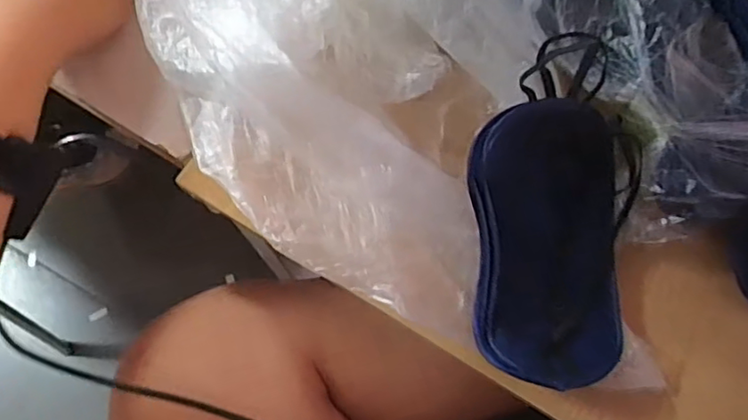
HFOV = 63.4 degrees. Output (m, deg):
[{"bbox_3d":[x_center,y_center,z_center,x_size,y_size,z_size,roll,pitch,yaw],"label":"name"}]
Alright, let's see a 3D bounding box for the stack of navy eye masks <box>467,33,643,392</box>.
[{"bbox_3d":[0.110,0.001,0.368,0.097,0.027,0.197,-2,92,-11],"label":"stack of navy eye masks"}]

